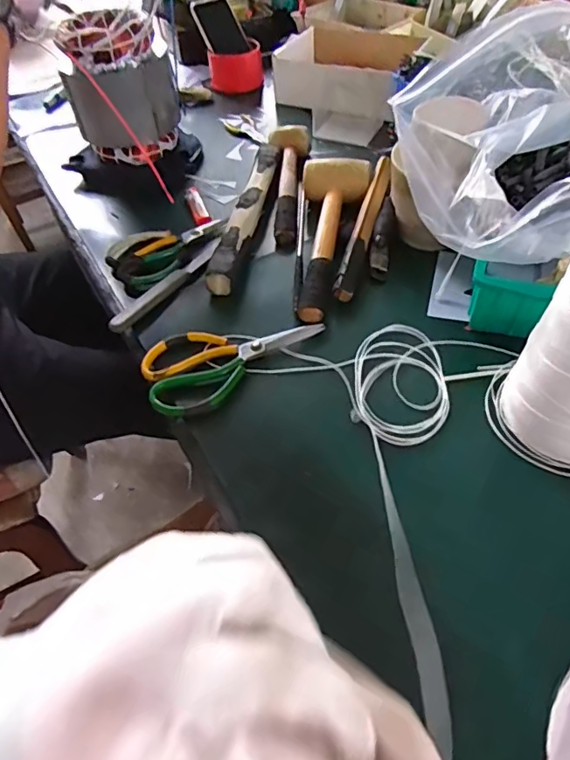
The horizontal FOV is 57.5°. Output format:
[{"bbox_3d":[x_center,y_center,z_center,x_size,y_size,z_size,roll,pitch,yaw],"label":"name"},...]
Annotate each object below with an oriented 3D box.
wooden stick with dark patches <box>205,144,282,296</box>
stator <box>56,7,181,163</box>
[{"bbox_3d":[-0.049,-0.226,0.697,0.032,0.034,0.304,7,51,11],"label":"wooden stick with dark patches"},{"bbox_3d":[-0.238,-0.417,0.762,0.125,0.188,0.116,18,54,19],"label":"stator"}]

